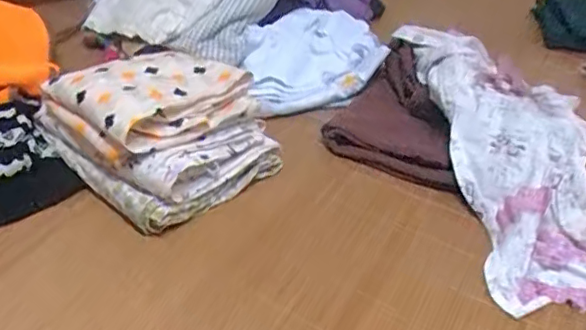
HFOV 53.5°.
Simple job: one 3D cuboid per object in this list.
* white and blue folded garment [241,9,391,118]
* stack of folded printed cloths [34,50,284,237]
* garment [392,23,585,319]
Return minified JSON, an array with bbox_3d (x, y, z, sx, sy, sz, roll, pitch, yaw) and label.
[{"bbox_3d":[0.032,-0.167,0.932,0.226,0.077,0.243,-3,38,-10],"label":"white and blue folded garment"},{"bbox_3d":[-0.165,-0.050,0.727,0.233,0.124,0.208,31,45,31],"label":"stack of folded printed cloths"},{"bbox_3d":[0.293,-0.036,0.752,0.211,0.103,0.487,1,37,-4],"label":"garment"}]

